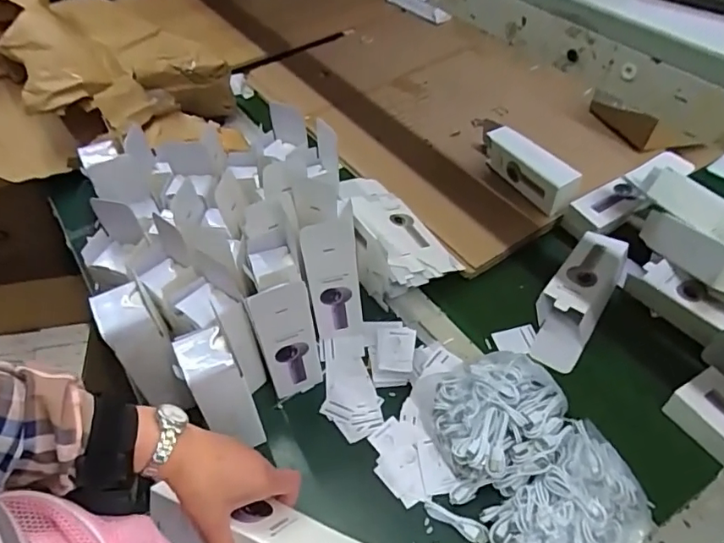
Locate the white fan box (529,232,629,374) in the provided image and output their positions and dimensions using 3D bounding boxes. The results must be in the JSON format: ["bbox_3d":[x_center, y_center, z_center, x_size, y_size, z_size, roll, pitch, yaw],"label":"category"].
[{"bbox_3d":[0.328,0.037,0.828,0.086,0.057,0.244,26,72,23],"label":"white fan box"}]

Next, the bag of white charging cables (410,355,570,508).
[{"bbox_3d":[0.169,0.187,0.683,0.186,0.068,0.163,-8,49,-5],"label":"bag of white charging cables"}]

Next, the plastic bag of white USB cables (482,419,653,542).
[{"bbox_3d":[0.233,0.262,0.621,0.190,0.058,0.150,-22,51,-17],"label":"plastic bag of white USB cables"}]

